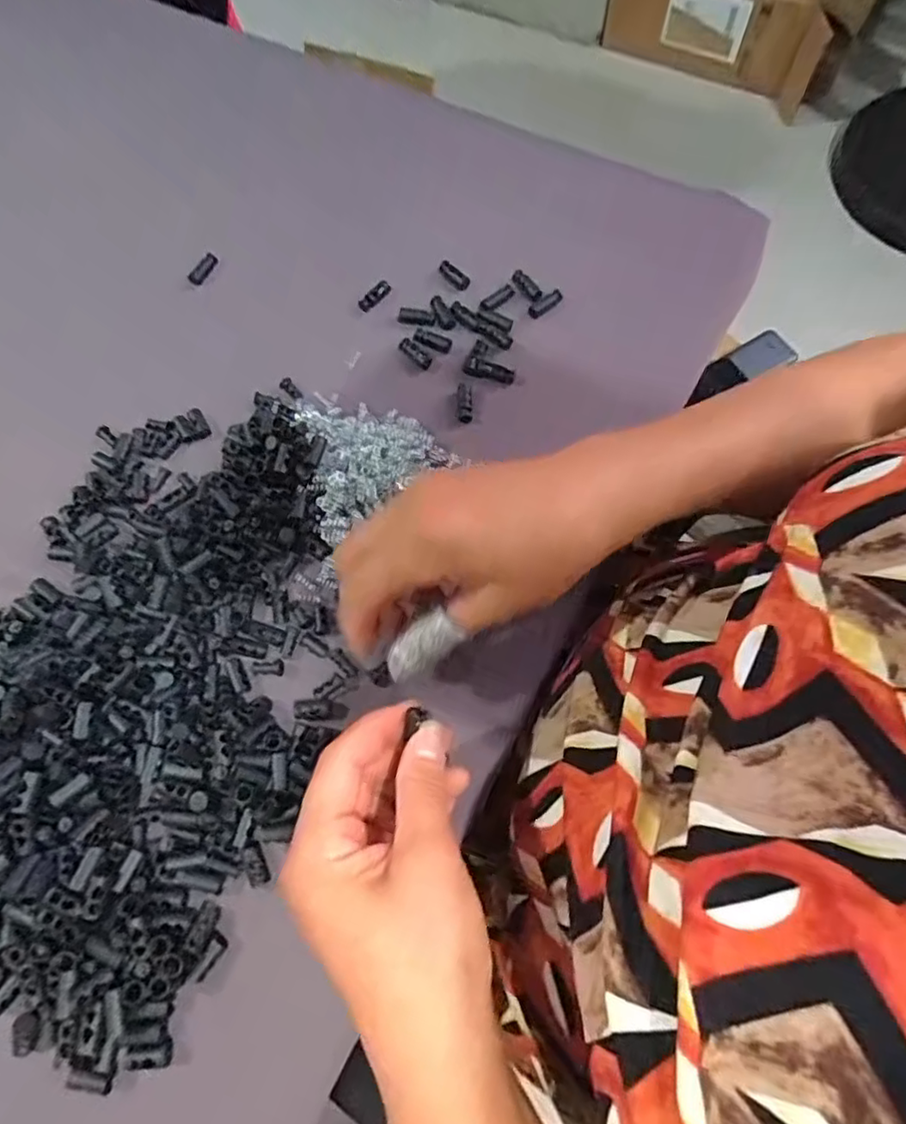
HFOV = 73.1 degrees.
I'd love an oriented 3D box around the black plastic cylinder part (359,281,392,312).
[{"bbox_3d":[-0.054,-0.183,0.419,0.010,0.010,0.025,42,77,16],"label":"black plastic cylinder part"}]

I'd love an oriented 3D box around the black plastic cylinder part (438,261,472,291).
[{"bbox_3d":[0.000,-0.199,0.425,0.025,0.011,0.008,43,77,16],"label":"black plastic cylinder part"}]

